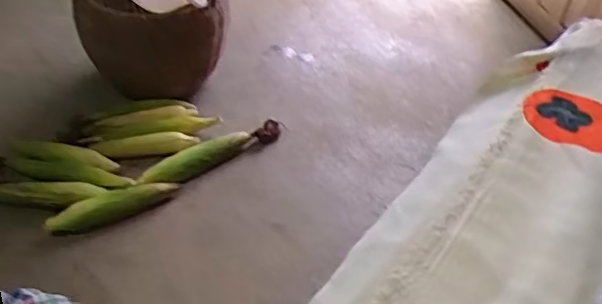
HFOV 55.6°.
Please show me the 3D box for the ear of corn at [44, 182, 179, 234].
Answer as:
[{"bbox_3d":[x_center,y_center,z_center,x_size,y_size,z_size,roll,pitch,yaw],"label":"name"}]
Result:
[{"bbox_3d":[-0.437,0.126,1.334,0.290,0.053,0.067,-19,46,-24],"label":"ear of corn"}]

